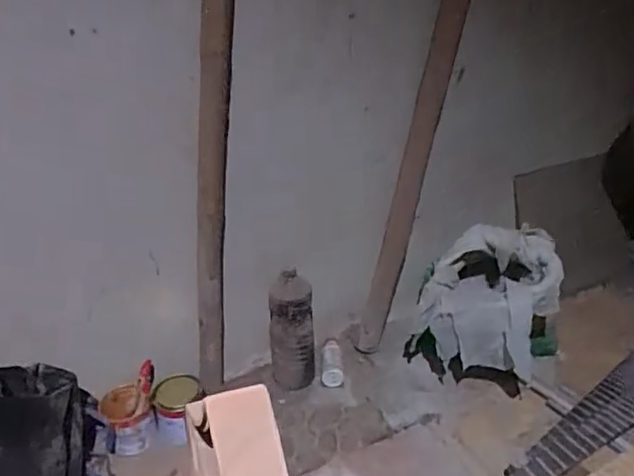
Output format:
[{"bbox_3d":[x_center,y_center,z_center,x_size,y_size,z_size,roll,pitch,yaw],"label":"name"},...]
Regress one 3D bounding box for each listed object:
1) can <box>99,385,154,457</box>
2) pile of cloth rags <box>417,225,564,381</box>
[{"bbox_3d":[-0.403,0.384,1.303,0.096,0.130,0.097,-1,29,1],"label":"can"},{"bbox_3d":[0.388,0.135,1.369,0.277,0.245,0.225,11,32,21],"label":"pile of cloth rags"}]

